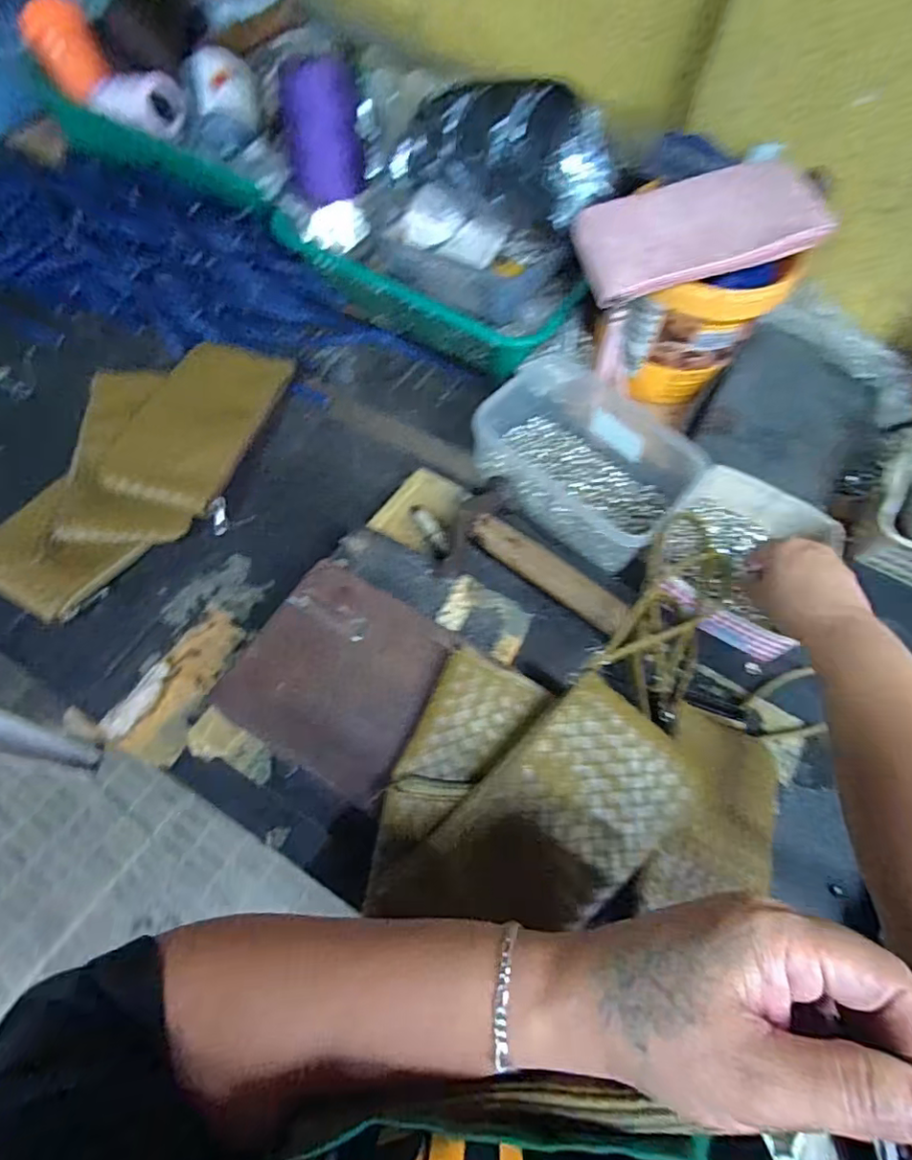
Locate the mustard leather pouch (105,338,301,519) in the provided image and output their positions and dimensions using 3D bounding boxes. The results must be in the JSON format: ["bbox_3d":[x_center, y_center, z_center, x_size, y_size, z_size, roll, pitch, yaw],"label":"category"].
[{"bbox_3d":[-0.248,-0.159,0.552,0.104,0.029,0.206,14,64,3],"label":"mustard leather pouch"}]

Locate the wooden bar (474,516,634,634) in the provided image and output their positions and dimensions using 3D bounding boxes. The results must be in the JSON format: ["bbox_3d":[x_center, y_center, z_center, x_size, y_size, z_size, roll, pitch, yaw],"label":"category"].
[{"bbox_3d":[0.077,-0.006,0.476,0.147,0.009,0.026,36,86,12],"label":"wooden bar"}]

